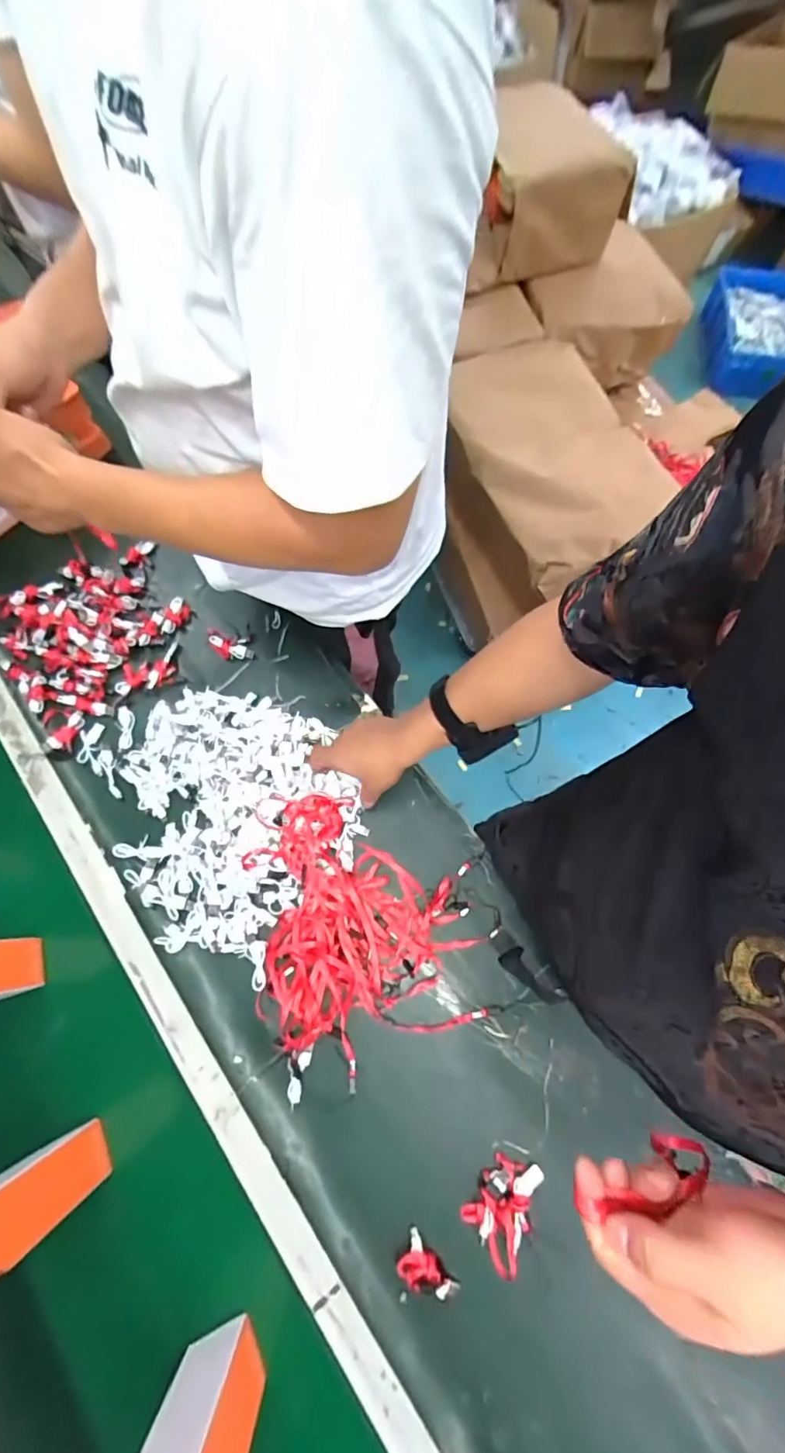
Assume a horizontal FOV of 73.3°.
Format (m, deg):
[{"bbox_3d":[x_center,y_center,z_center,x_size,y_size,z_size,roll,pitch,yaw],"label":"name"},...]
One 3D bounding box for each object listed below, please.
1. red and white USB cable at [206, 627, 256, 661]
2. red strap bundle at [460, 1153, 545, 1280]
[{"bbox_3d":[-0.241,-0.122,0.784,0.070,0.009,0.045,5,71,0],"label":"red and white USB cable"},{"bbox_3d":[0.119,0.516,0.566,0.062,0.023,0.094,29,73,9],"label":"red strap bundle"}]

